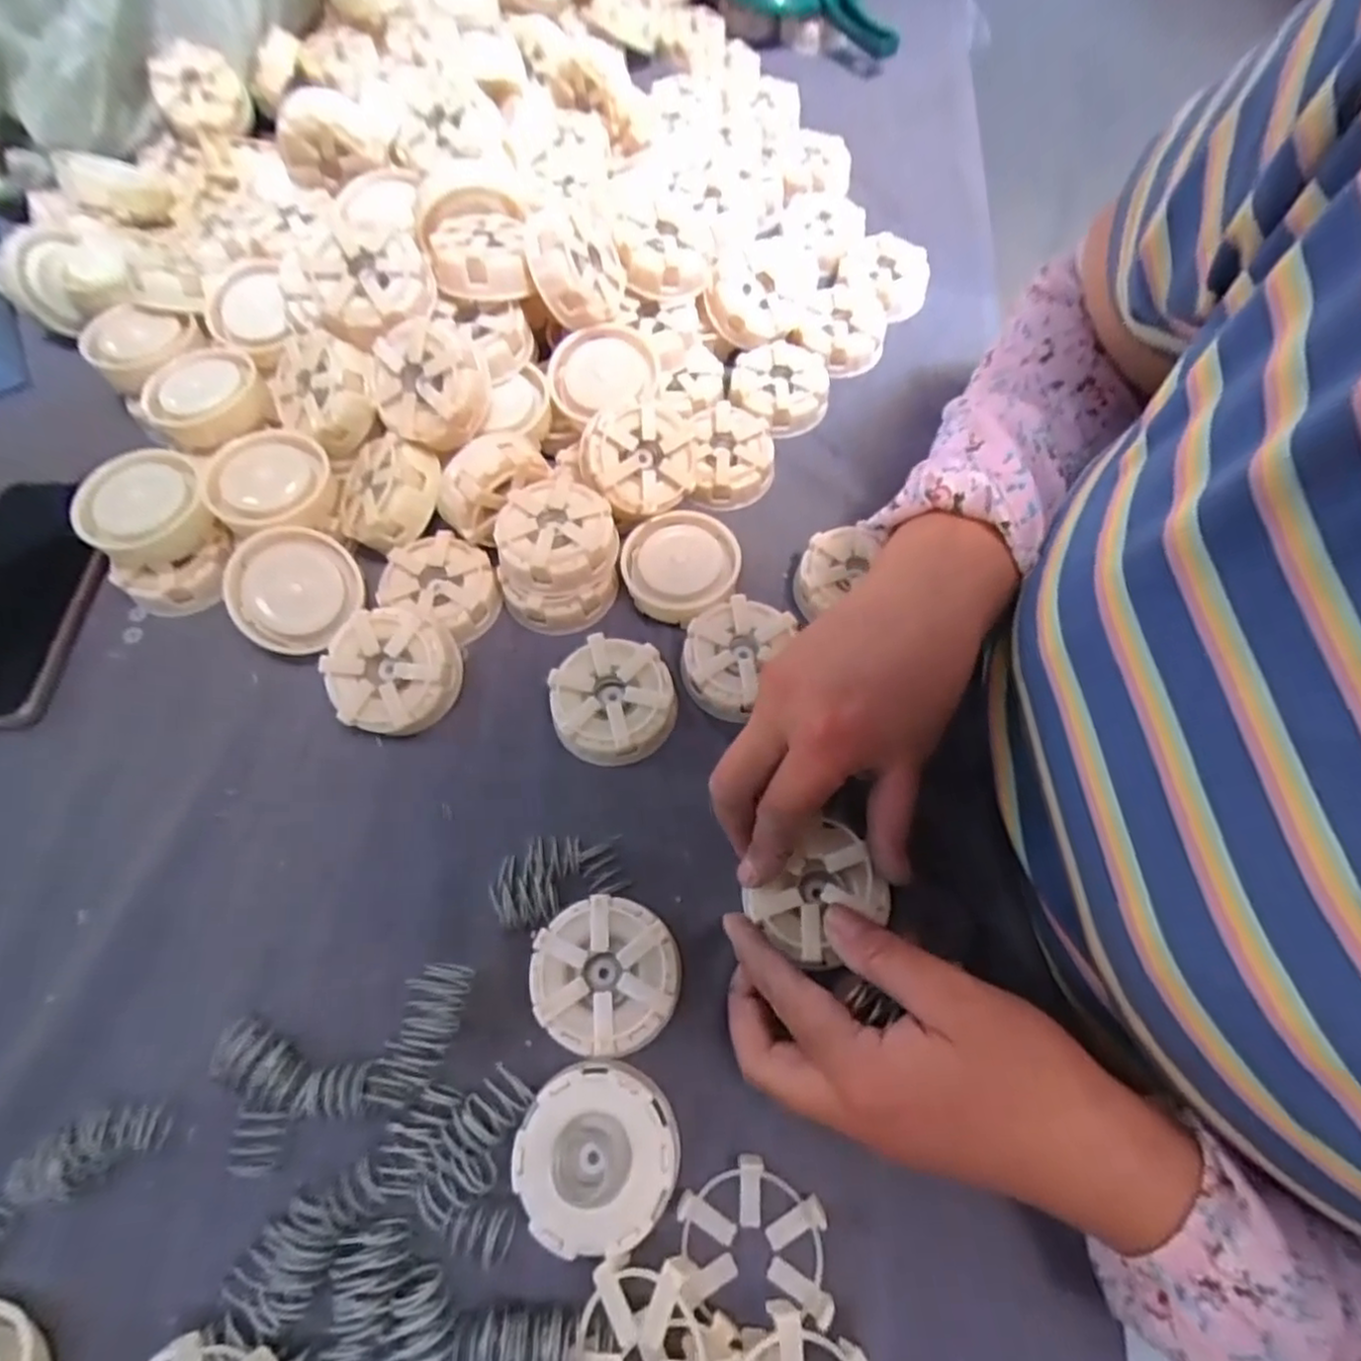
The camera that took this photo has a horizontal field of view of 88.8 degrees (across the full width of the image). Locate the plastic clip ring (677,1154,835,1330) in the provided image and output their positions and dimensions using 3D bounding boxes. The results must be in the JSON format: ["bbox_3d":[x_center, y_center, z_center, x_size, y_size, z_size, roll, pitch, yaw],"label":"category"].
[{"bbox_3d":[0.030,0.222,0.279,0.059,0.012,0.049,5,63,2],"label":"plastic clip ring"}]

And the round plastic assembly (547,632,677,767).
[{"bbox_3d":[-0.035,0.010,0.369,0.063,0.028,0.060,-6,63,-3],"label":"round plastic assembly"}]

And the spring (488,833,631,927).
[{"bbox_3d":[-0.059,0.093,0.335,0.060,0.018,0.037,-16,64,-8],"label":"spring"}]

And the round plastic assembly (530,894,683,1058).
[{"bbox_3d":[-0.033,0.132,0.312,0.064,0.024,0.063,0,63,0],"label":"round plastic assembly"}]

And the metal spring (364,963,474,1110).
[{"bbox_3d":[-0.113,0.155,0.307,0.024,0.018,0.056,16,64,8],"label":"metal spring"}]

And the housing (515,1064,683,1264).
[{"bbox_3d":[-0.034,0.193,0.285,0.062,0.023,0.064,0,63,0],"label":"housing"}]

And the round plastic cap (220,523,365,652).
[{"bbox_3d":[-0.212,-0.050,0.380,0.068,0.017,0.068,0,89,-5],"label":"round plastic cap"}]

